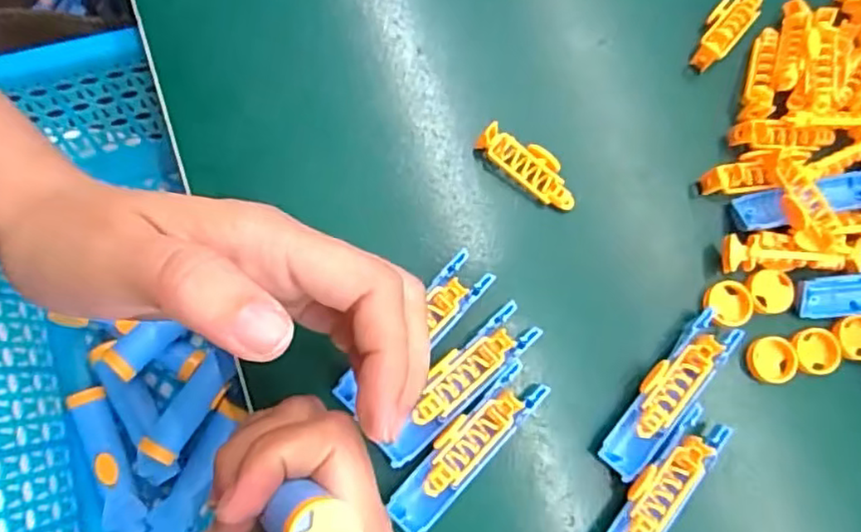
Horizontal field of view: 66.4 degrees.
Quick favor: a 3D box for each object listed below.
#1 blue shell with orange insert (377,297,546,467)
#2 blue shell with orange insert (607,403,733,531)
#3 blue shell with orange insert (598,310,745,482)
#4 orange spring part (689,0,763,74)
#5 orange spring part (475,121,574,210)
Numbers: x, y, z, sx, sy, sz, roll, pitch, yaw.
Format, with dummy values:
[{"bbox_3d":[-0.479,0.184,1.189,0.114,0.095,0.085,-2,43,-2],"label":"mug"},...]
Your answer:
[{"bbox_3d":[0.010,0.045,0.258,0.075,0.010,0.020,-41,86,-12],"label":"blue shell with orange insert"},{"bbox_3d":[0.088,0.090,0.255,0.020,0.009,0.076,39,77,2],"label":"blue shell with orange insert"},{"bbox_3d":[0.095,0.051,0.263,0.020,0.009,0.075,41,78,3],"label":"blue shell with orange insert"},{"bbox_3d":[0.136,-0.111,0.300,0.017,0.008,0.046,42,78,3],"label":"orange spring part"},{"bbox_3d":[0.043,-0.044,0.278,0.047,0.013,0.018,37,77,2],"label":"orange spring part"}]

